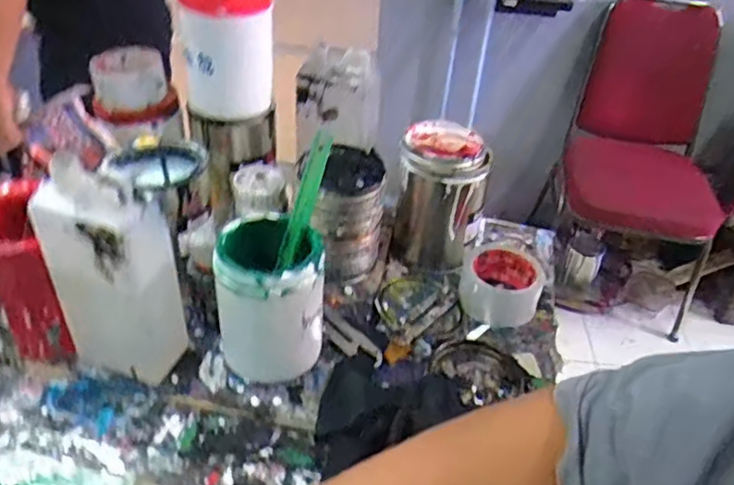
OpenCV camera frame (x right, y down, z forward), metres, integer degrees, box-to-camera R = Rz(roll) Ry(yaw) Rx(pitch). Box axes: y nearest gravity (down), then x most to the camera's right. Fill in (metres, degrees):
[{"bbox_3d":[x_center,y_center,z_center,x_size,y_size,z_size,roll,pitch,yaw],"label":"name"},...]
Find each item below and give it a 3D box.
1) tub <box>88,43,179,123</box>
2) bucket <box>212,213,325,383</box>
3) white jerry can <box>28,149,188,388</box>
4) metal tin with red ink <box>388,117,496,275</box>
[{"bbox_3d":[-0.287,-0.195,0.764,0.099,0.059,0.095,-9,39,-17],"label":"tub"},{"bbox_3d":[-0.090,0.057,0.610,0.095,0.148,0.089,2,36,-1],"label":"bucket"},{"bbox_3d":[-0.227,0.037,0.572,0.114,0.230,0.057,12,37,12],"label":"white jerry can"},{"bbox_3d":[0.093,-0.056,0.792,0.109,0.167,0.103,3,37,-2],"label":"metal tin with red ink"}]

